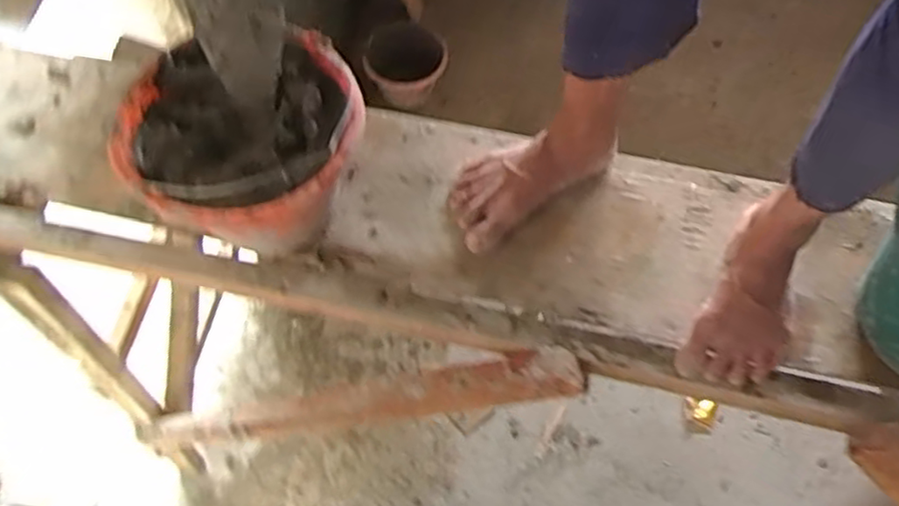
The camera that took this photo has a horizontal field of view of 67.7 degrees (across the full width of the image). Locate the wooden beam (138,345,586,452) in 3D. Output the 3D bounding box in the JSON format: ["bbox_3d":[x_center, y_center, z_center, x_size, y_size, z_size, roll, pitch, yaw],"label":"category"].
[{"bbox_3d":[-0.214,0.223,0.951,0.869,0.056,0.059,-17,59,35],"label":"wooden beam"}]

